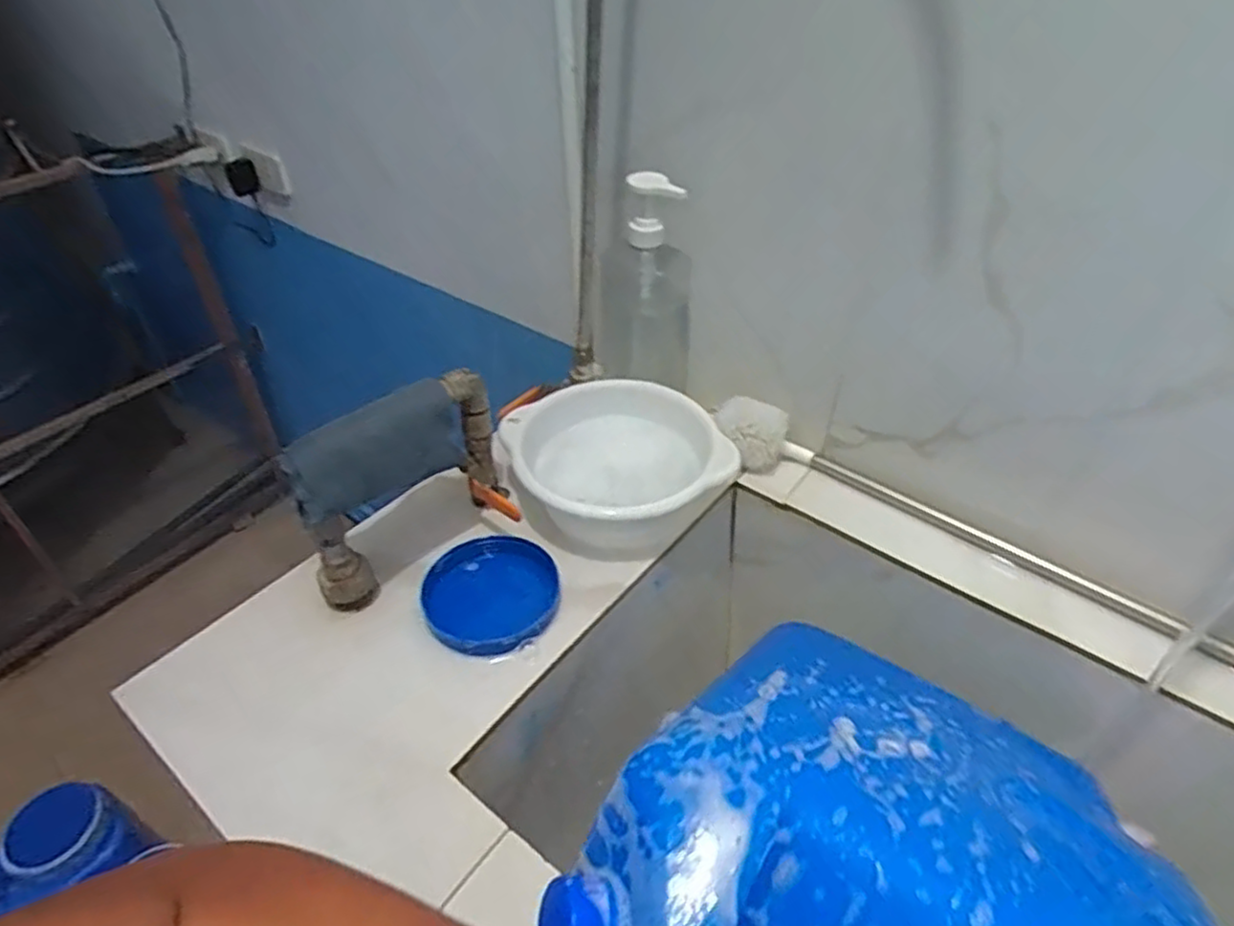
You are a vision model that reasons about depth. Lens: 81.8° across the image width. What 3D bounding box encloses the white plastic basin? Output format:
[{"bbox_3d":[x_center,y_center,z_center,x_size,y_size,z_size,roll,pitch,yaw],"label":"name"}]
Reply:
[{"bbox_3d":[-0.005,0.008,0.726,0.193,0.089,0.199,0,41,0],"label":"white plastic basin"}]

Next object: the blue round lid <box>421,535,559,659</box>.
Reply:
[{"bbox_3d":[-0.114,0.117,0.646,0.118,0.024,0.118,0,41,0],"label":"blue round lid"}]

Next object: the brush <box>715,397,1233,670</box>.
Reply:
[{"bbox_3d":[0.354,0.072,0.655,0.590,0.073,0.081,26,48,27],"label":"brush"}]

